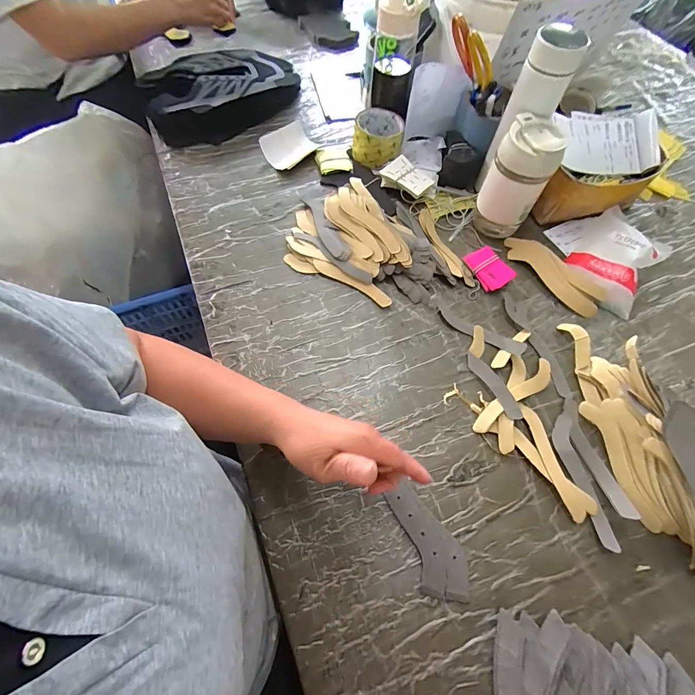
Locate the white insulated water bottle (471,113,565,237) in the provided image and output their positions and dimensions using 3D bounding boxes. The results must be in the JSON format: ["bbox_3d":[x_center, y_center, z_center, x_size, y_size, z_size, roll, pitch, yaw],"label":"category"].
[{"bbox_3d":[0.251,-0.248,0.539,0.083,0.149,0.069,25,65,11],"label":"white insulated water bottle"}]

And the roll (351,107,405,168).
[{"bbox_3d":[0.054,-0.373,0.650,0.087,0.051,0.094,5,63,1],"label":"roll"}]

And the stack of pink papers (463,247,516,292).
[{"bbox_3d":[0.216,-0.120,0.551,0.050,0.020,0.069,-26,67,-14],"label":"stack of pink papers"}]

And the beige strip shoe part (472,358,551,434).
[{"bbox_3d":[0.218,0.062,0.461,0.148,0.011,0.028,-34,69,-17],"label":"beige strip shoe part"}]

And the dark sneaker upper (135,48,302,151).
[{"bbox_3d":[-0.254,-0.531,0.737,0.305,0.051,0.233,-29,67,-15],"label":"dark sneaker upper"}]

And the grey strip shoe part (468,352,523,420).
[{"bbox_3d":[0.190,0.048,0.464,0.023,0.005,0.100,-30,57,-1],"label":"grey strip shoe part"}]

